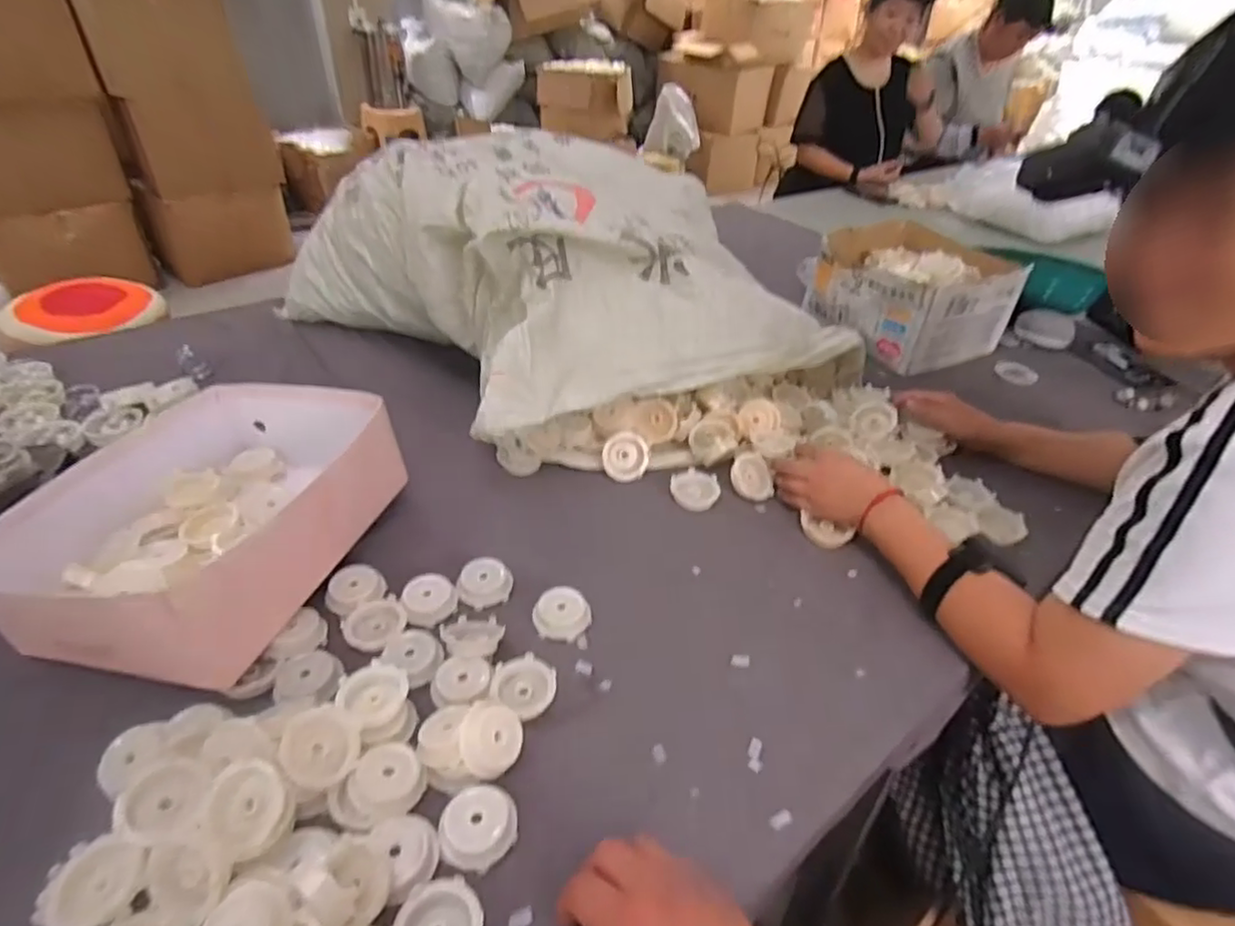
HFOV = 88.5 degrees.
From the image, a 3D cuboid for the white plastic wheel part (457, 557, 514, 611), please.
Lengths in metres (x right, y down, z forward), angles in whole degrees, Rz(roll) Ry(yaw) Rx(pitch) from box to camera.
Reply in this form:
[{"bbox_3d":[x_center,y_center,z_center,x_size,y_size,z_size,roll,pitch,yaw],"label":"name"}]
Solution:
[{"bbox_3d":[-0.129,0.118,0.621,0.052,0.023,0.045,-8,40,-14],"label":"white plastic wheel part"}]

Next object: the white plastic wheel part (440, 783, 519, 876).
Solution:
[{"bbox_3d":[-0.098,0.254,0.445,0.049,0.021,0.051,2,38,-2],"label":"white plastic wheel part"}]

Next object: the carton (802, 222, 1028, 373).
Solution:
[{"bbox_3d":[0.501,-0.299,1.115,0.257,0.143,0.283,-17,43,-25],"label":"carton"}]

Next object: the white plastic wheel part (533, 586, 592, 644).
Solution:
[{"bbox_3d":[-0.052,0.141,0.597,0.052,0.017,0.047,8,38,6],"label":"white plastic wheel part"}]

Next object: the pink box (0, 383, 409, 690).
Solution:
[{"bbox_3d":[-0.389,0.042,0.614,0.267,0.117,0.315,11,39,9],"label":"pink box"}]

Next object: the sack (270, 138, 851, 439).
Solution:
[{"bbox_3d":[-0.085,-0.285,0.951,0.576,0.263,0.674,-23,46,-30],"label":"sack"}]

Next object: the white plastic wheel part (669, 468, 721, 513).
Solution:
[{"bbox_3d":[0.093,0.030,0.754,0.057,0.015,0.058,2,38,-2],"label":"white plastic wheel part"}]

